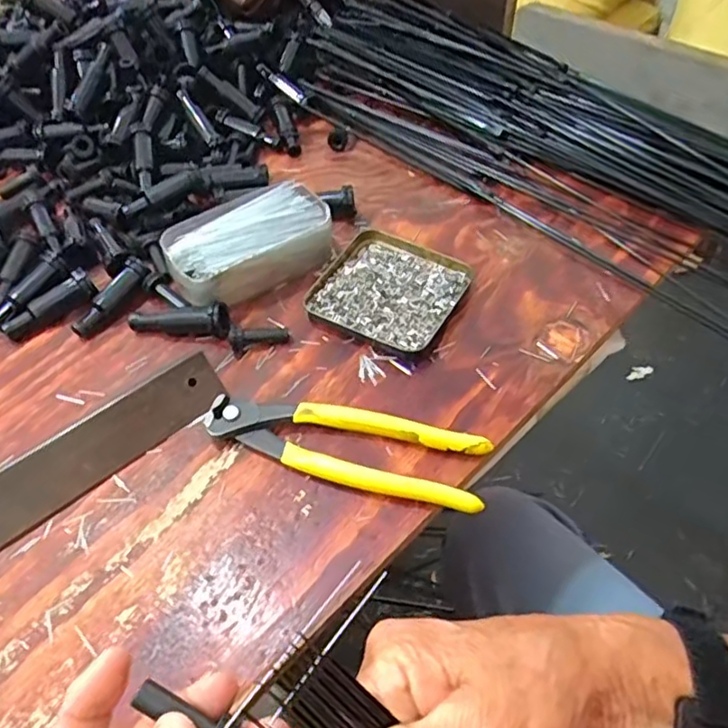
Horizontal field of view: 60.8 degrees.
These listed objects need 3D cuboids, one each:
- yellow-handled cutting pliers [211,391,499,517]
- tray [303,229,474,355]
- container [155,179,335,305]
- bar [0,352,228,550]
[{"bbox_3d":[-0.012,0.047,0.365,0.165,0.017,0.045,13,53,8],"label":"yellow-handled cutting pliers"},{"bbox_3d":[0.016,-0.054,0.448,0.098,0.011,0.097,26,56,17],"label":"tray"},{"bbox_3d":[-0.086,-0.089,0.459,0.119,0.034,0.071,-24,57,-18],"label":"container"},{"bbox_3d":[-0.159,0.052,0.356,0.173,0.036,0.006,-36,18,-24],"label":"bar"}]

